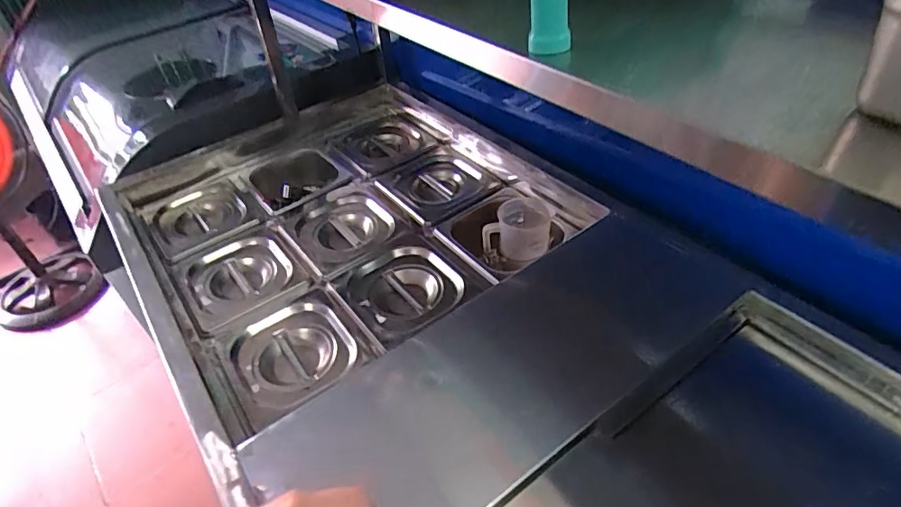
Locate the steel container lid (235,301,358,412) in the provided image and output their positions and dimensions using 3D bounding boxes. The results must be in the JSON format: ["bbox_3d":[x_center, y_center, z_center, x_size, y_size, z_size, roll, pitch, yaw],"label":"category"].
[{"bbox_3d":[-0.191,0.122,0.660,0.131,0.023,0.146,-28,46,-21],"label":"steel container lid"}]

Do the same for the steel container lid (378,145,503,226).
[{"bbox_3d":[-0.019,-0.119,0.900,0.154,0.034,0.180,-29,46,-22],"label":"steel container lid"}]

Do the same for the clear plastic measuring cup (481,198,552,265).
[{"bbox_3d":[0.095,-0.035,0.787,0.097,0.061,0.073,-5,42,3],"label":"clear plastic measuring cup"}]

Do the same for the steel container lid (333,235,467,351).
[{"bbox_3d":[-0.057,0.051,0.728,0.148,0.028,0.152,-27,45,-20],"label":"steel container lid"}]

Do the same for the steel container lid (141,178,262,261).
[{"bbox_3d":[-0.407,-0.059,0.880,0.153,0.031,0.151,-29,46,-22],"label":"steel container lid"}]

